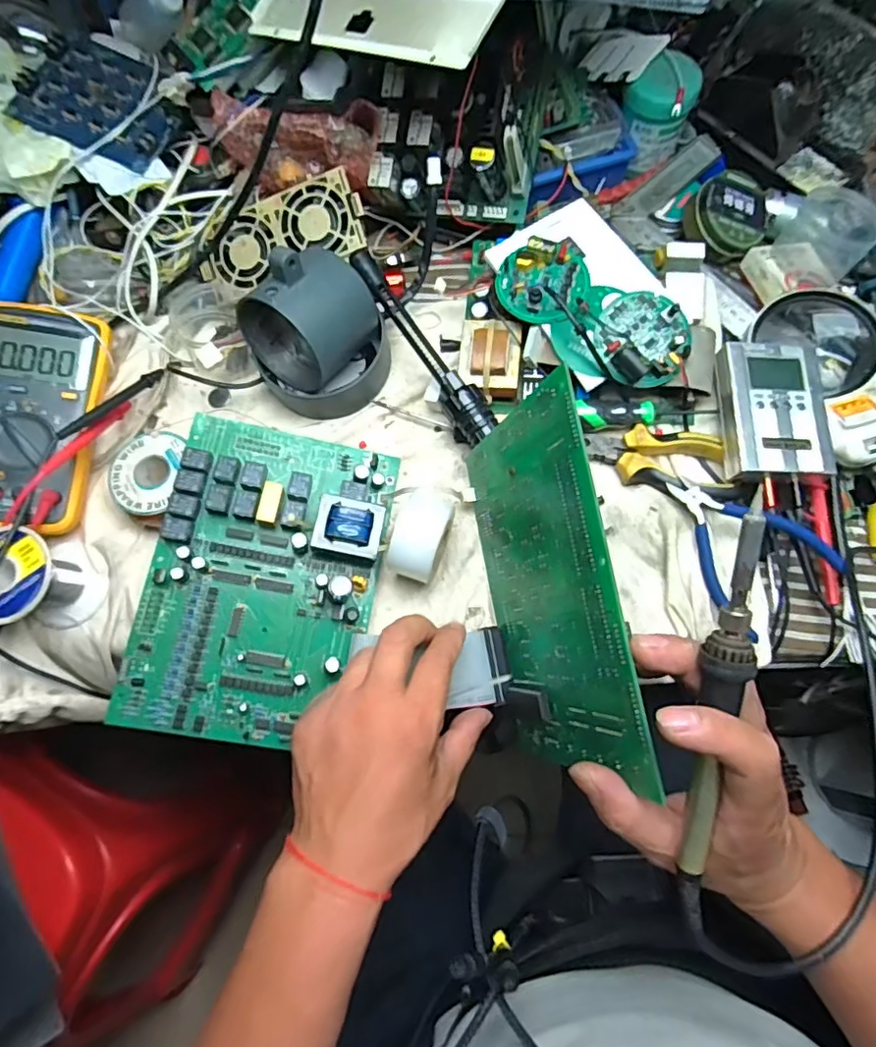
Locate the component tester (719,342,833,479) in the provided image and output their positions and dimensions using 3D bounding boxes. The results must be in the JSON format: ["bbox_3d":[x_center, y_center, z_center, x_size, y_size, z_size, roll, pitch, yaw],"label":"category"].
[{"bbox_3d":[0.245,-0.087,0.422,0.068,0.028,0.112,1,74,3],"label":"component tester"}]

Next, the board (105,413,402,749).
[{"bbox_3d":[-0.125,0.038,0.415,0.155,0.046,0.230,9,74,5],"label":"board"}]

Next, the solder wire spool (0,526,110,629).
[{"bbox_3d":[-0.288,0.039,0.410,0.062,0.065,0.066,-1,74,2],"label":"solder wire spool"}]

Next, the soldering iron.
[{"bbox_3d":[0.126,0.073,0.253,0.017,0.014,0.173,4,102,3],"label":"soldering iron"}]

